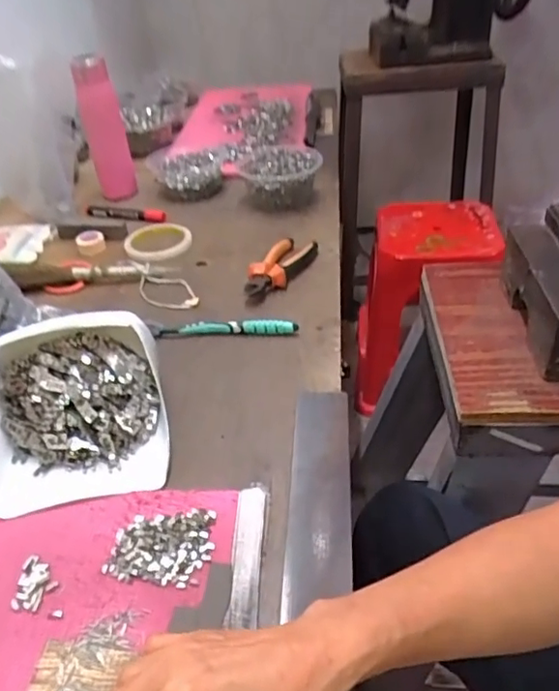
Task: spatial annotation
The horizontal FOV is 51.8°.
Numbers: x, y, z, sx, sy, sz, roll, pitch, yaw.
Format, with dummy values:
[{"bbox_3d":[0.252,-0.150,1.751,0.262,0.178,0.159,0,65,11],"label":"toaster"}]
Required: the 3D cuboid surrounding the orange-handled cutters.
[{"bbox_3d":[0.001,-0.104,0.750,0.059,0.031,0.149,9,40,19],"label":"orange-handled cutters"}]

